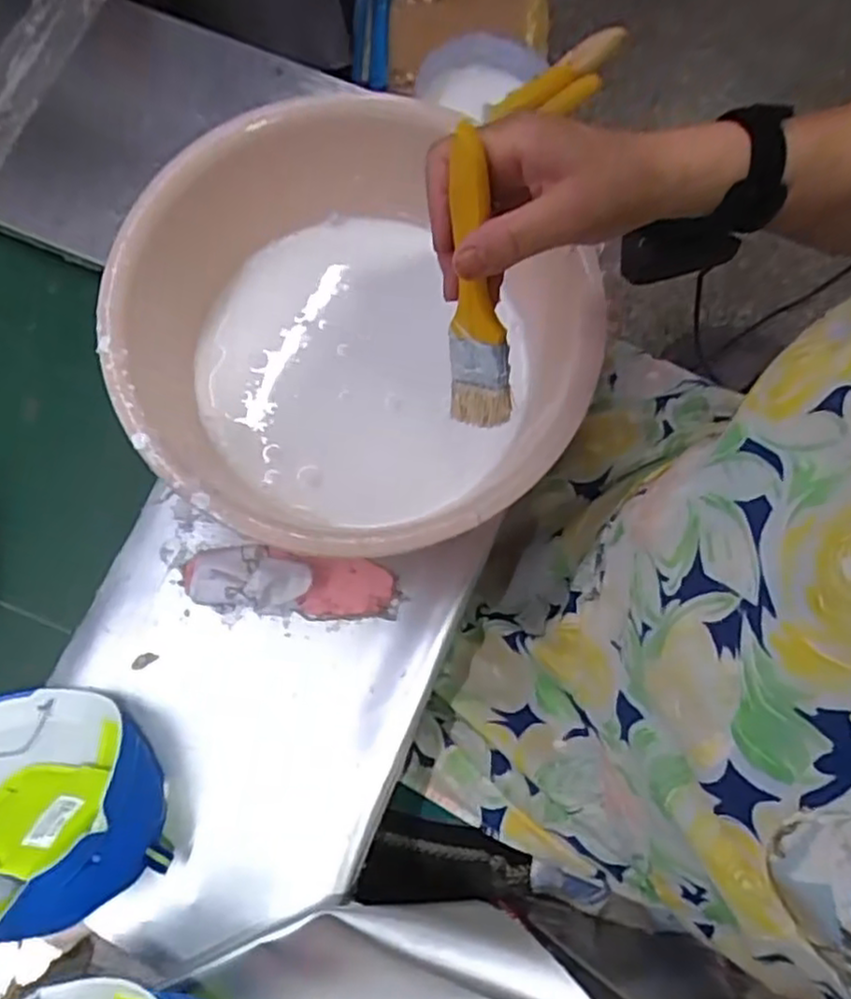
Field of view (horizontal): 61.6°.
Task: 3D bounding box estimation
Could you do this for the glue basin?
[{"bbox_3d":[-0.050,-0.102,0.485,0.280,0.114,0.291,1,76,-2],"label":"glue basin"}]

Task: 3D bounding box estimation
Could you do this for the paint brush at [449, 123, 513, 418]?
[{"bbox_3d":[0.027,-0.108,0.375,0.029,0.155,0.026,-8,34,-4],"label":"paint brush"}]

